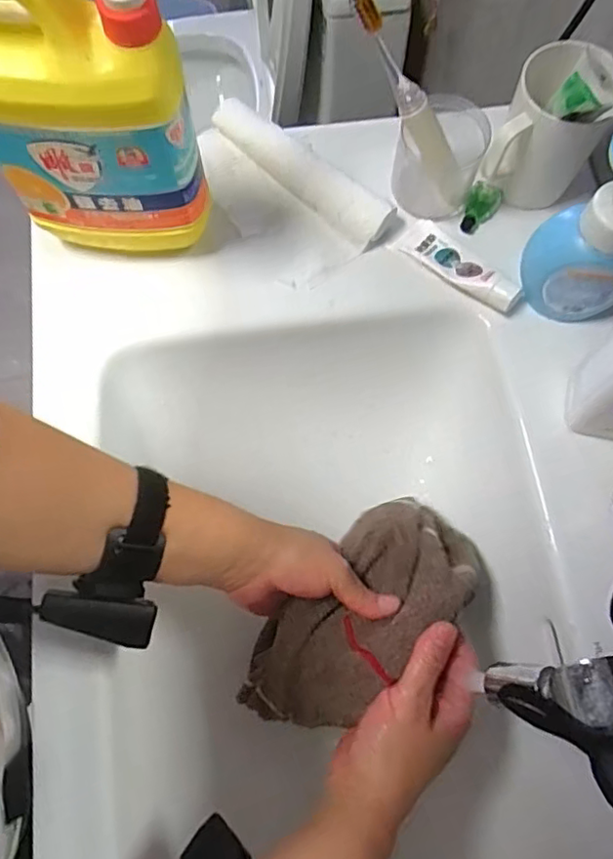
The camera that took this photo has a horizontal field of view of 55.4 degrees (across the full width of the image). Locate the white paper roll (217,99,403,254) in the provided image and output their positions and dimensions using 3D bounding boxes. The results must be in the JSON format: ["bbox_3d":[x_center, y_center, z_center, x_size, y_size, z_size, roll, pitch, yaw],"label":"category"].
[{"bbox_3d":[0.001,-0.224,0.517,0.182,0.039,0.049,36,76,10],"label":"white paper roll"}]

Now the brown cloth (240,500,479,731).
[{"bbox_3d":[0.042,0.137,0.451,0.214,0.101,0.093,-41,77,-12],"label":"brown cloth"}]

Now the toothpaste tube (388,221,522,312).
[{"bbox_3d":[0.131,-0.146,0.502,0.119,0.025,0.039,35,75,10],"label":"toothpaste tube"}]

